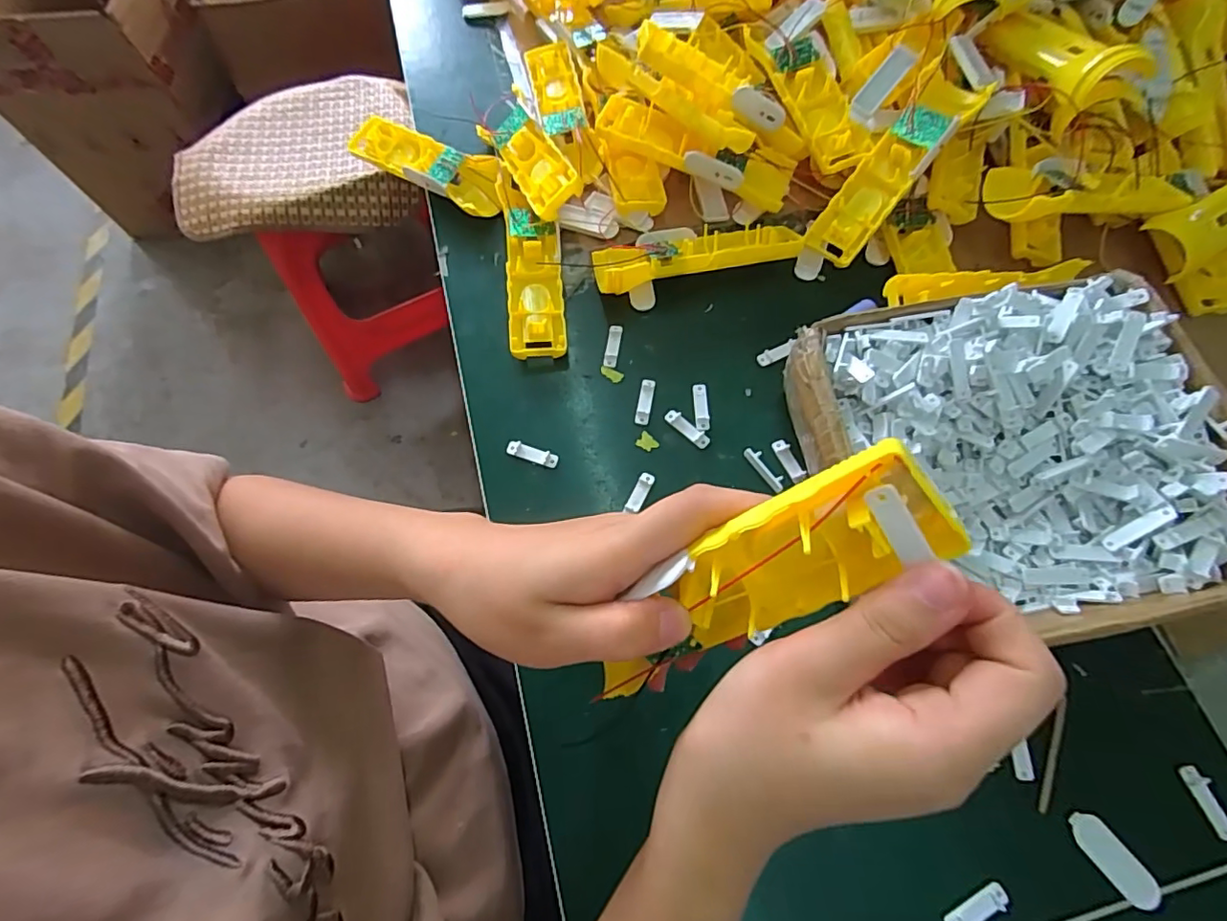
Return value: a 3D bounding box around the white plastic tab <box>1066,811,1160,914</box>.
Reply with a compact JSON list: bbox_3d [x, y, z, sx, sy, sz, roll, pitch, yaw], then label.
[{"bbox_3d":[0.276,0.220,0.310,0.021,0.004,0.051,-36,72,-13],"label":"white plastic tab"}]

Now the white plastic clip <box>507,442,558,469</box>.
[{"bbox_3d":[-0.058,-0.004,0.404,0.038,0.004,0.010,19,69,7],"label":"white plastic clip"}]

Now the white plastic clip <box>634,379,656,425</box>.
[{"bbox_3d":[0.023,-0.044,0.420,0.011,0.004,0.037,10,68,4],"label":"white plastic clip"}]

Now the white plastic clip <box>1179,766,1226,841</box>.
[{"bbox_3d":[0.341,0.196,0.322,0.012,0.006,0.037,-13,69,-5],"label":"white plastic clip"}]

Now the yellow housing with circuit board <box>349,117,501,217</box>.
[{"bbox_3d":[-0.164,-0.261,0.492,0.161,0.027,0.045,31,71,12],"label":"yellow housing with circuit board"}]

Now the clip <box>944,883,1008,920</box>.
[{"bbox_3d":[0.194,0.240,0.301,0.037,0.005,0.011,-25,70,-9],"label":"clip"}]

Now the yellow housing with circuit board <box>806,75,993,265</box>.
[{"bbox_3d":[0.215,-0.226,0.437,0.041,0.020,0.156,42,100,15],"label":"yellow housing with circuit board"}]

